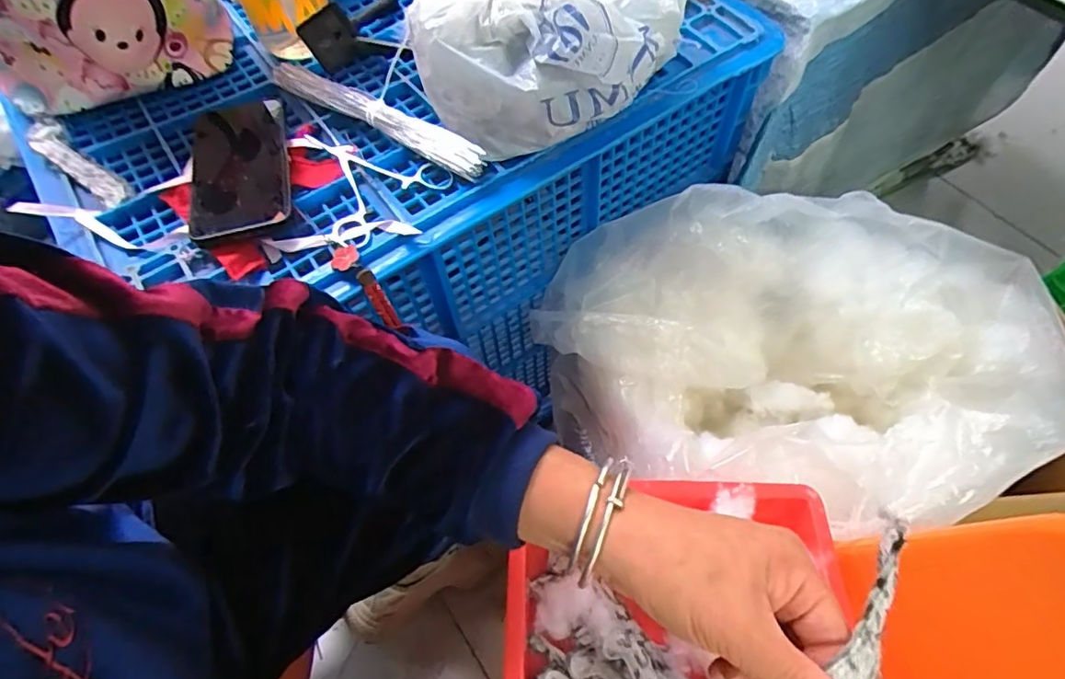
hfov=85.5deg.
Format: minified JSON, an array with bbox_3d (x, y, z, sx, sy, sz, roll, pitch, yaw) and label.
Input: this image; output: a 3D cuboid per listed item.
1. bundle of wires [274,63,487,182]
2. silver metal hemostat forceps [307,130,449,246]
[{"bbox_3d":[-0.145,-0.202,0.522,0.253,0.028,0.028,29,66,17],"label":"bundle of wires"},{"bbox_3d":[-0.149,-0.142,0.498,0.107,0.011,0.129,-40,67,-18],"label":"silver metal hemostat forceps"}]

